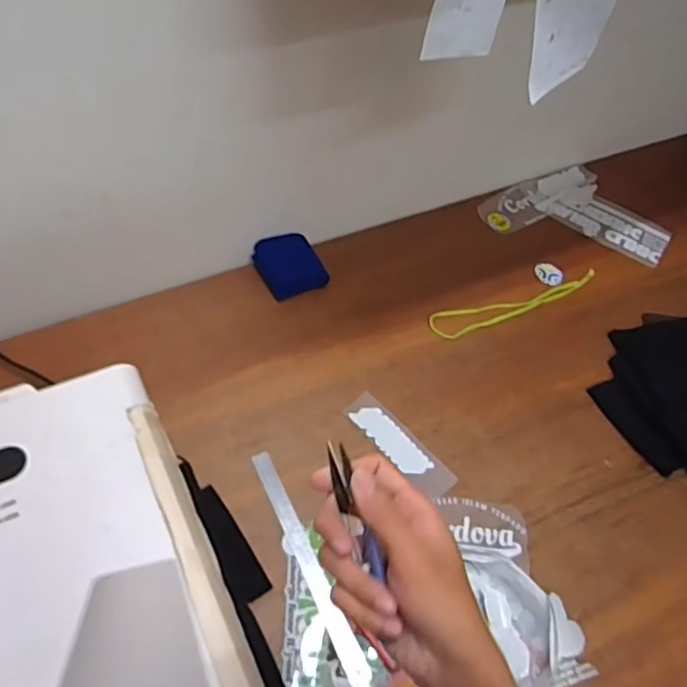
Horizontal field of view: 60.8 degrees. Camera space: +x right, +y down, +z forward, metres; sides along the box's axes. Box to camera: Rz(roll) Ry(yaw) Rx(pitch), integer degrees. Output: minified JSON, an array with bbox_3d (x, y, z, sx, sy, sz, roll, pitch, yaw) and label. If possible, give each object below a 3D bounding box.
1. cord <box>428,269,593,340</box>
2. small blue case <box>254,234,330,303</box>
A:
[{"bbox_3d":[0.335,-0.080,1.108,0.385,0.007,0.059,-18,58,-17],"label":"cord"},{"bbox_3d":[-0.100,-0.145,1.086,0.107,0.047,0.116,-22,59,-20],"label":"small blue case"}]

